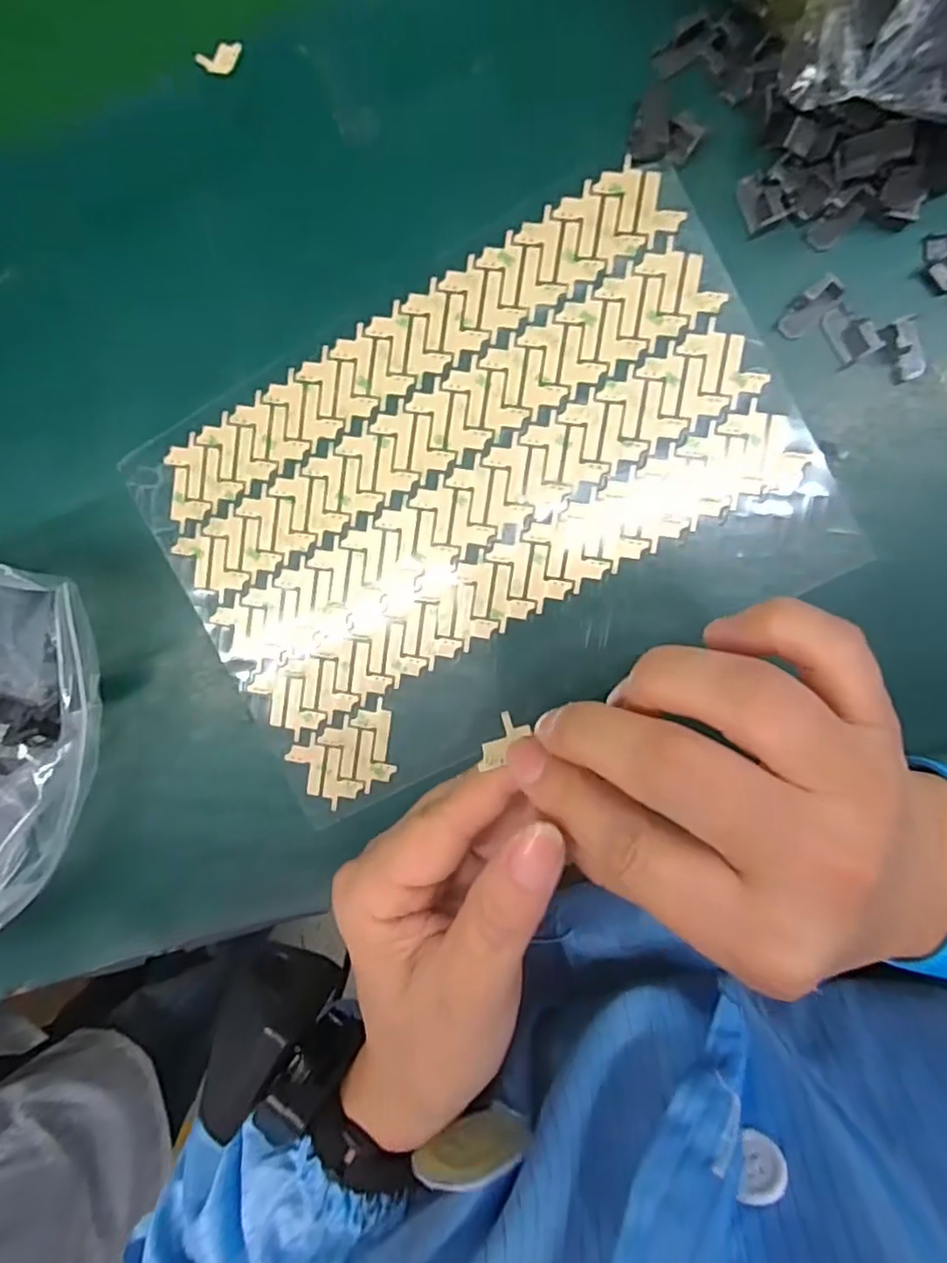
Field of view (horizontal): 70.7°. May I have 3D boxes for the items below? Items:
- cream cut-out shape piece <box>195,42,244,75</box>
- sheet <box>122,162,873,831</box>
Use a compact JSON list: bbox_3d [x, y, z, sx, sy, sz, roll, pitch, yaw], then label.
[{"bbox_3d":[-0.098,-0.222,0.258,0.018,0.004,0.010,-12,102,3],"label":"cream cut-out shape piece"},{"bbox_3d":[0.001,-0.047,0.265,0.243,0.004,0.168,-28,92,9],"label":"sheet"}]

